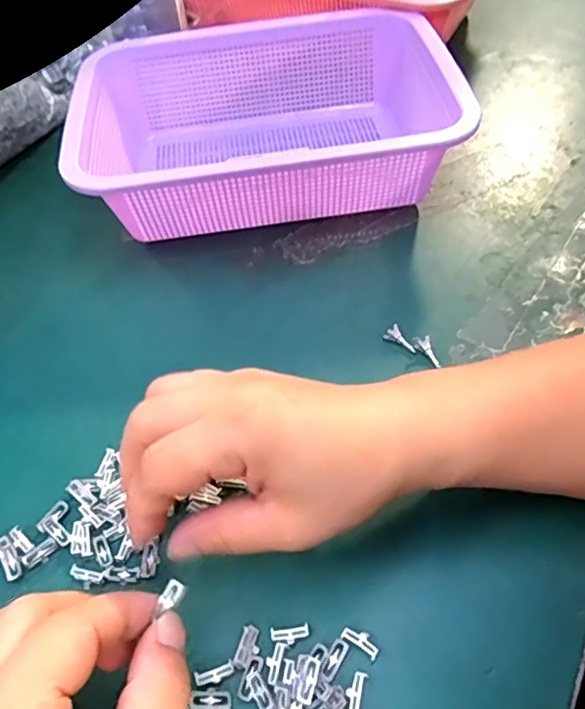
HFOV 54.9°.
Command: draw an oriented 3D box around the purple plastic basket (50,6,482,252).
[{"bbox_3d":[-0.021,-0.172,0.421,0.261,0.075,0.182,-7,52,-2],"label":"purple plastic basket"}]

